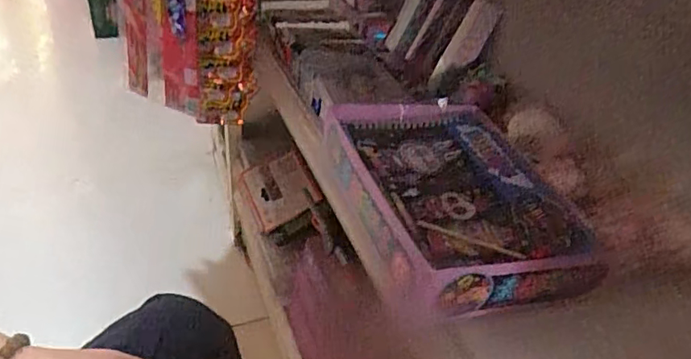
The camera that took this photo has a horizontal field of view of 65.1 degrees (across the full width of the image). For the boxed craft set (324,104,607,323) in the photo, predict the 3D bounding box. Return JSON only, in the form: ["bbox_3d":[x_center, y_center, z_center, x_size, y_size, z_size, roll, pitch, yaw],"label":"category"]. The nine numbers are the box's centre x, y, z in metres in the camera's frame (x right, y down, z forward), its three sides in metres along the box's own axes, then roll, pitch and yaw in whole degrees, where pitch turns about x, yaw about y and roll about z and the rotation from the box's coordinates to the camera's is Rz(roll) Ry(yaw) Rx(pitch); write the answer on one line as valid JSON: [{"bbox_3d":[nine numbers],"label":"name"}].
[{"bbox_3d":[0.112,0.008,0.581,0.209,0.060,0.293,-6,38,-17],"label":"boxed craft set"}]

